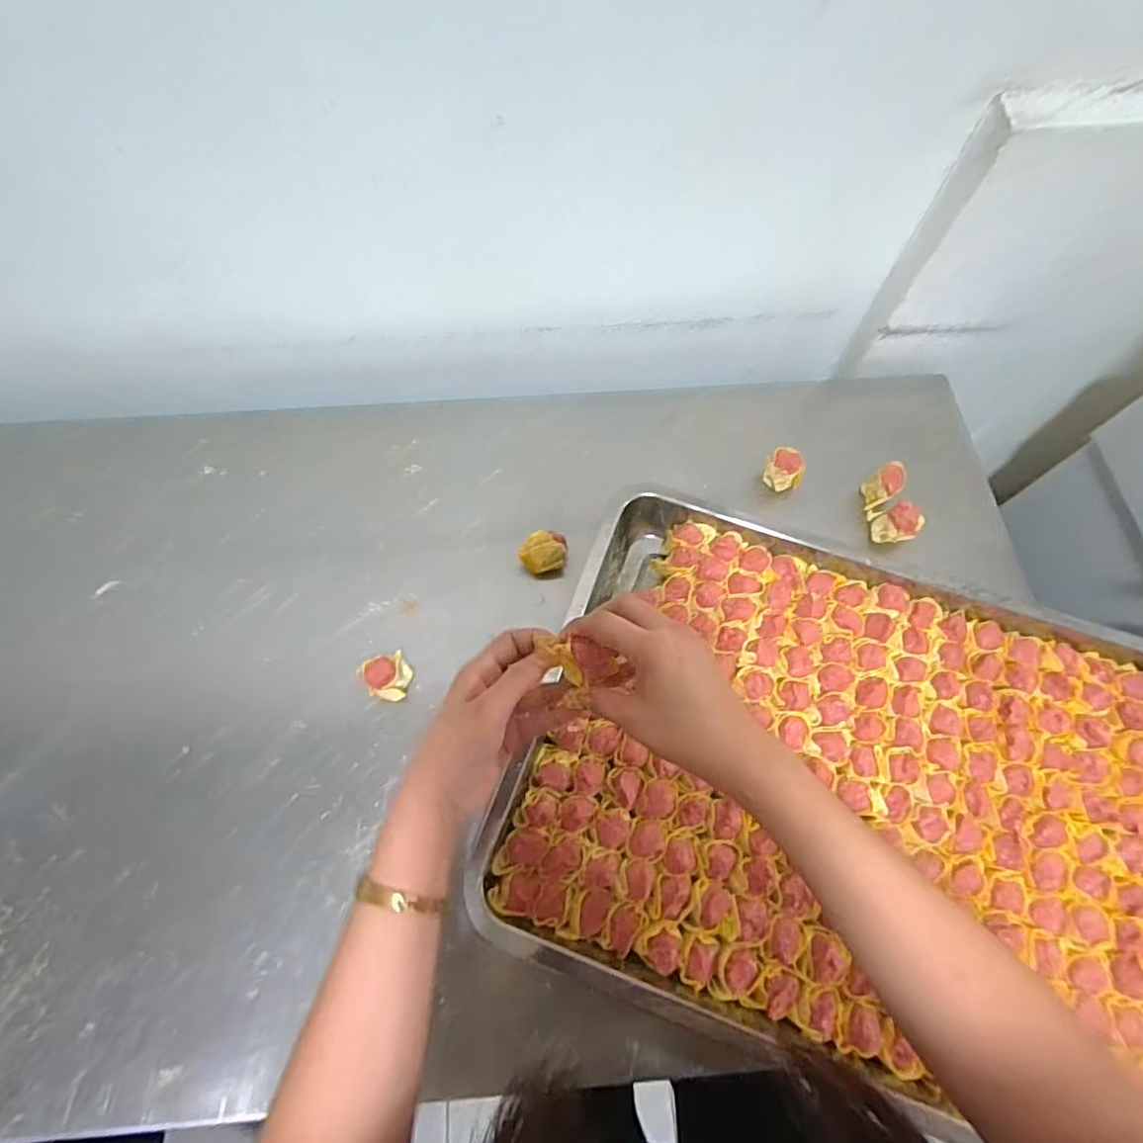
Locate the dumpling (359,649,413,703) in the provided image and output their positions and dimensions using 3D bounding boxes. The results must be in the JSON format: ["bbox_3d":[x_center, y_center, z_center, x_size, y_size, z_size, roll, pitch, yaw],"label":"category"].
[{"bbox_3d":[-0.159,0.092,0.507,0.033,0.035,0.036,0,67,0],"label":"dumpling"}]

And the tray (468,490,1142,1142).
[{"bbox_3d":[0.250,0.175,0.465,0.563,0.051,0.389,19,69,10],"label":"tray"}]

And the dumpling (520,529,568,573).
[{"bbox_3d":[-0.024,-0.017,0.559,0.036,0.030,0.043,39,72,16],"label":"dumpling"}]

